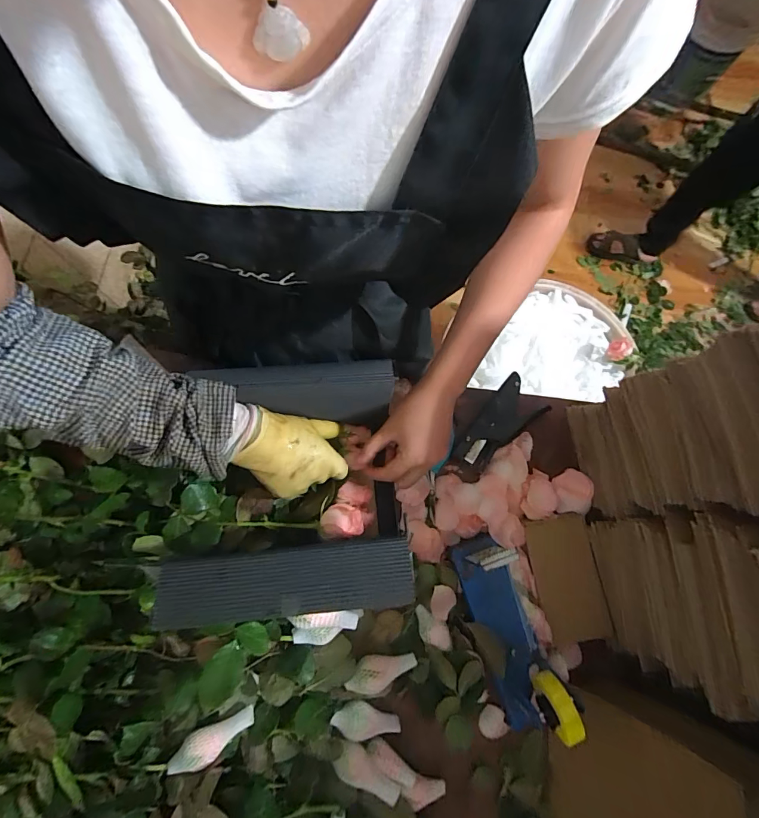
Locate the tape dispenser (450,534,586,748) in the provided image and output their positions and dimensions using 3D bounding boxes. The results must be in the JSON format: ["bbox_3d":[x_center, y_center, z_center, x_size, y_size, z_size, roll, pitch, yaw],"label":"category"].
[{"bbox_3d":[0.147,0.244,0.432,0.068,0.114,0.203,-16,75,-6],"label":"tape dispenser"}]

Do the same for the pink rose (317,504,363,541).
[{"bbox_3d":[-0.045,0.127,0.457,0.048,0.033,0.039,-10,75,-4],"label":"pink rose"}]

